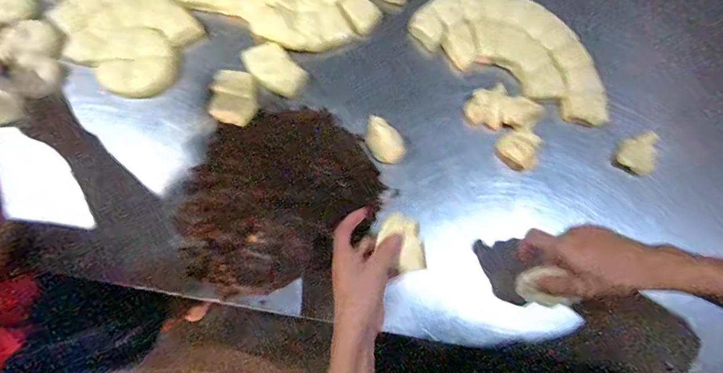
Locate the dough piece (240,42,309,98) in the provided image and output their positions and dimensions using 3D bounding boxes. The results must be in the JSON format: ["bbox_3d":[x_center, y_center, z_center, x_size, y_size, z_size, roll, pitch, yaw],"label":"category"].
[{"bbox_3d":[-0.136,-0.187,0.629,0.103,0.017,0.063,44,79,8],"label":"dough piece"}]

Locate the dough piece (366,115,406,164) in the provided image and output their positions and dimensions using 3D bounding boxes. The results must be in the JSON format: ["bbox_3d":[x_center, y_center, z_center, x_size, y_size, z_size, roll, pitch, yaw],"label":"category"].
[{"bbox_3d":[0.034,-0.070,0.605,0.046,0.022,0.074,-30,79,-8],"label":"dough piece"}]

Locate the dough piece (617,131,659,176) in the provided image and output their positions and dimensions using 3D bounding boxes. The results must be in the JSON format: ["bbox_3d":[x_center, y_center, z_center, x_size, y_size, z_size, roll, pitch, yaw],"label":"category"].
[{"bbox_3d":[0.405,-0.046,0.586,0.050,0.036,0.059,-9,77,-4],"label":"dough piece"}]

